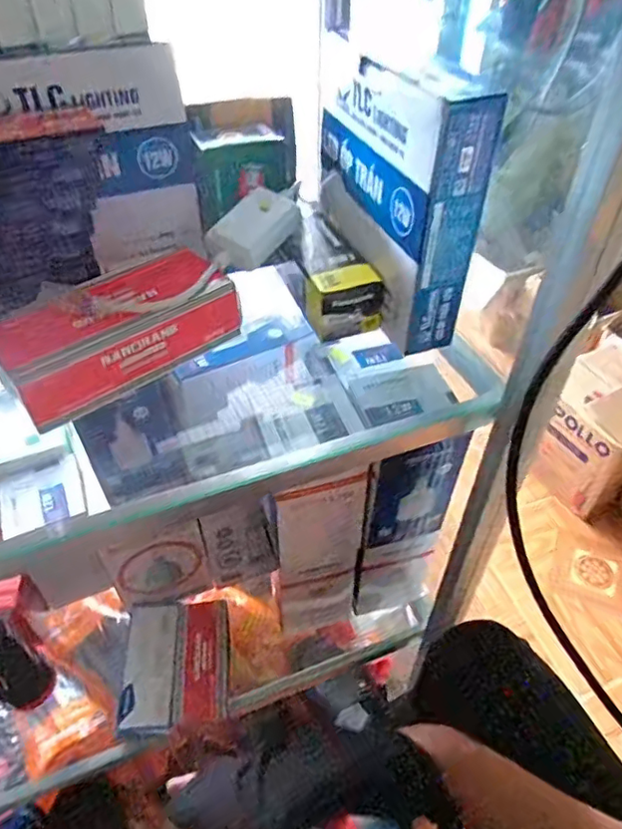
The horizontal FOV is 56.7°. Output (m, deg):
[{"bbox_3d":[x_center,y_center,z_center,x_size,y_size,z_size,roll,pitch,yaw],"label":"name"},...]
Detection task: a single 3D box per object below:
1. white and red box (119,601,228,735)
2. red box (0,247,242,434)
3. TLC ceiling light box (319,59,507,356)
[{"bbox_3d":[-0.145,0.264,0.614,0.112,0.028,0.128,-2,45,-3],"label":"white and red box"},{"bbox_3d":[-0.136,-0.061,0.421,0.170,0.060,0.064,-26,51,-24],"label":"red box"},{"bbox_3d":[0.061,-0.174,0.438,0.043,0.177,0.167,-16,47,-16],"label":"TLC ceiling light box"}]

